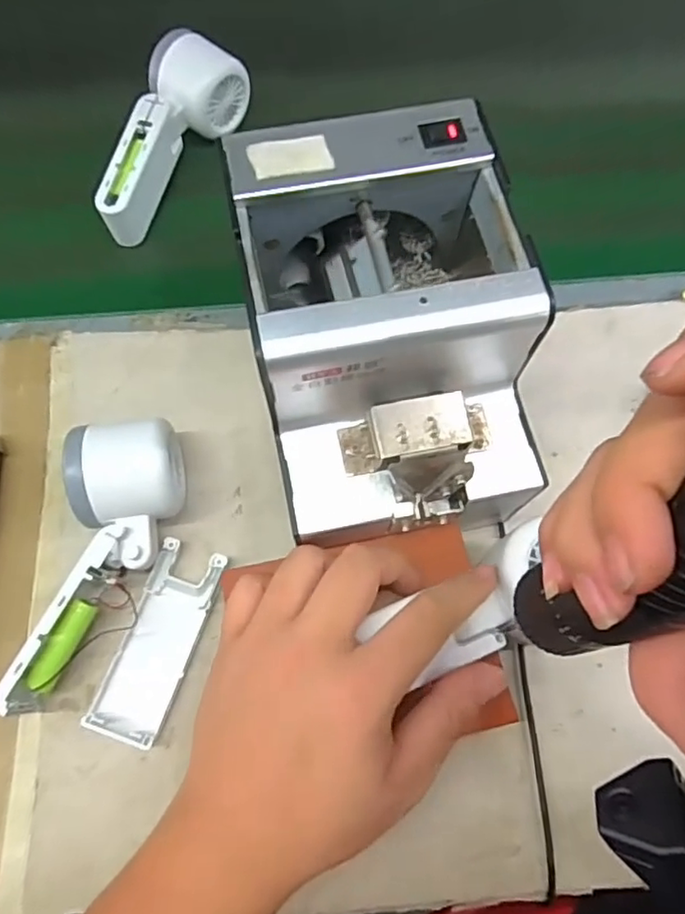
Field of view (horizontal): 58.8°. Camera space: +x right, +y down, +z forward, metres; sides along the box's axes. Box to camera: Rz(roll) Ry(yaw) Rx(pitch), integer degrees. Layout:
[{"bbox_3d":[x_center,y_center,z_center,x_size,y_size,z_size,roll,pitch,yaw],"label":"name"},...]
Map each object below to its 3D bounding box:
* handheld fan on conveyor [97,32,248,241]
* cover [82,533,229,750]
[{"bbox_3d":[-0.120,-0.229,0.443,0.069,0.056,0.155,8,70,5],"label":"handheld fan on conveyor"},{"bbox_3d":[-0.100,0.099,0.331,0.038,0.010,0.103,18,71,8],"label":"cover"}]

